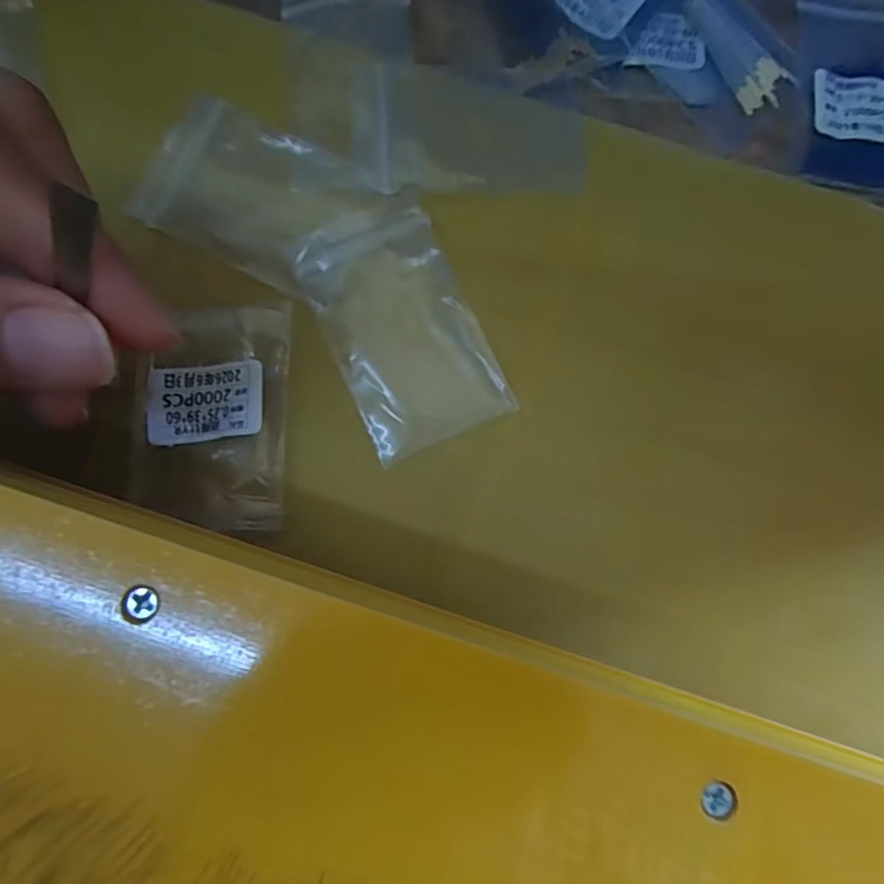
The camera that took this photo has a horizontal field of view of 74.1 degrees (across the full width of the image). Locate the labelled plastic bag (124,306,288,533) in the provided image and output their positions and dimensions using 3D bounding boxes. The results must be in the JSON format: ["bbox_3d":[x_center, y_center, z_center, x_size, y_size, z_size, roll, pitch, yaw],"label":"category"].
[{"bbox_3d":[-0.059,-0.007,0.148,0.037,0.004,0.057,-1,79,0],"label":"labelled plastic bag"}]

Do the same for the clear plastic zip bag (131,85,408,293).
[{"bbox_3d":[-0.049,-0.067,0.162,0.065,0.006,0.040,26,82,3],"label":"clear plastic zip bag"}]

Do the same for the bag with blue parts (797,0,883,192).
[{"bbox_3d":[0.125,-0.104,0.172,0.038,0.004,0.063,8,81,1],"label":"bag with blue parts"}]

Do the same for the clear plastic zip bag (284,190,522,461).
[{"bbox_3d":[-0.011,-0.031,0.153,0.037,0.004,0.065,-24,80,-4],"label":"clear plastic zip bag"}]

